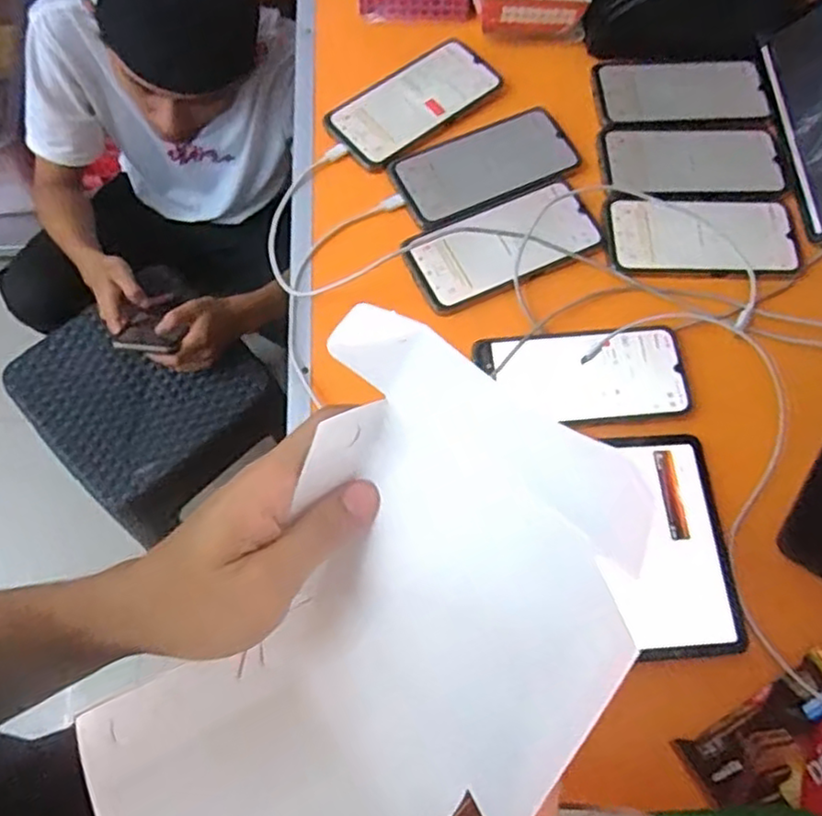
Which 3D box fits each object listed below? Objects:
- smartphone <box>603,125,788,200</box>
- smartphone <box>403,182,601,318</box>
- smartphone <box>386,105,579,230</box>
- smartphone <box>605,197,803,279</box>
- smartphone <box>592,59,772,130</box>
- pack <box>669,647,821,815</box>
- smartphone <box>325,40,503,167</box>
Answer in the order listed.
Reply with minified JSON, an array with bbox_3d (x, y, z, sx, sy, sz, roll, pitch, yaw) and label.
[{"bbox_3d":[0.263,-0.231,0.629,0.164,0.008,0.082,0,69,-3],"label":"smartphone"},{"bbox_3d":[0.080,-0.145,0.580,0.167,0.015,0.078,-24,72,-12],"label":"smartphone"},{"bbox_3d":[0.069,-0.222,0.621,0.162,0.015,0.084,-23,72,-11],"label":"smartphone"},{"bbox_3d":[0.259,-0.152,0.600,0.163,0.011,0.083,1,69,-3],"label":"smartphone"},{"bbox_3d":[0.266,-0.309,0.659,0.165,0.009,0.083,-1,69,-3],"label":"smartphone"},{"bbox_3d":[0.253,0.234,0.445,0.124,0.024,0.089,-28,73,-13],"label":"pack"},{"bbox_3d":[0.006,-0.292,0.643,0.162,0.008,0.080,-37,75,-15],"label":"smartphone"}]

